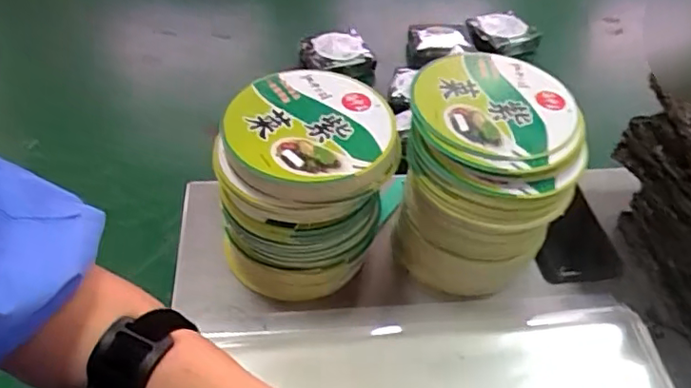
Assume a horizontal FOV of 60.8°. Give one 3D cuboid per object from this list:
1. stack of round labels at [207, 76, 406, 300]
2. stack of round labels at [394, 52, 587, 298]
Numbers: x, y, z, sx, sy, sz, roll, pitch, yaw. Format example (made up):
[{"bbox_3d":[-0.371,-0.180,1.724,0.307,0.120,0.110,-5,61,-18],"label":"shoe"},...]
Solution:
[{"bbox_3d":[-0.030,-0.001,0.521,0.127,0.160,0.125,18,49,13],"label":"stack of round labels"},{"bbox_3d":[0.125,-0.012,0.532,0.136,0.165,0.151,16,48,11],"label":"stack of round labels"}]

